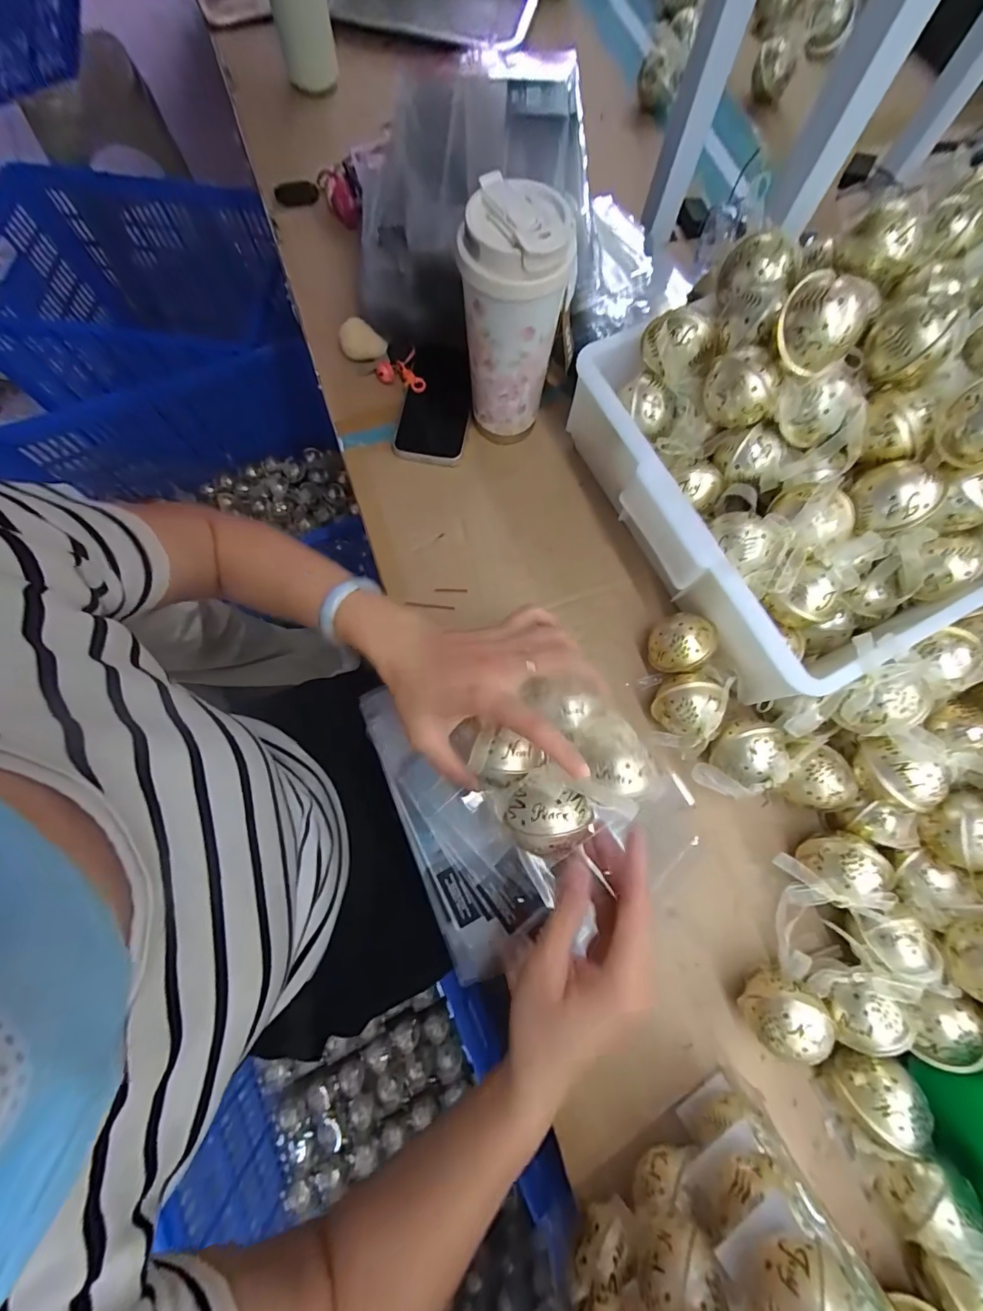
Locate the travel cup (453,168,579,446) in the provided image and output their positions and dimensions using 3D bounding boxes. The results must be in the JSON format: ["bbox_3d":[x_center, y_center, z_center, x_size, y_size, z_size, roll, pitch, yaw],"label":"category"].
[{"bbox_3d":[0.019,-0.282,0.412,0.083,0.191,0.080,6,75,0],"label":"travel cup"}]

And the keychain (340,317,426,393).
[{"bbox_3d":[-0.113,-0.322,0.495,0.102,0.030,0.040,26,76,6],"label":"keychain"}]

